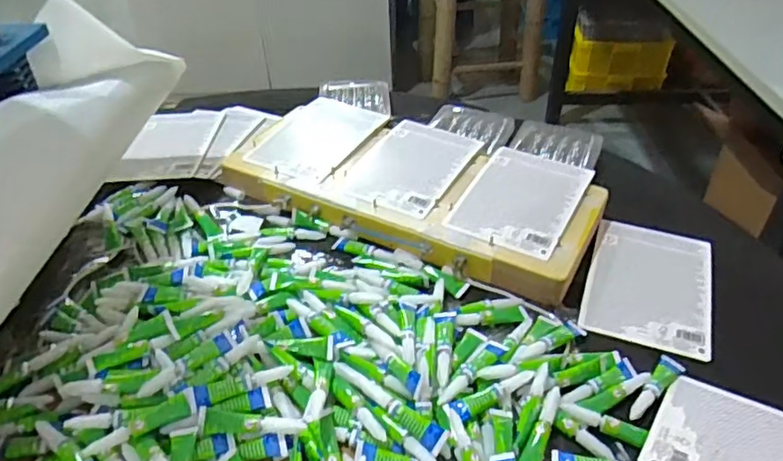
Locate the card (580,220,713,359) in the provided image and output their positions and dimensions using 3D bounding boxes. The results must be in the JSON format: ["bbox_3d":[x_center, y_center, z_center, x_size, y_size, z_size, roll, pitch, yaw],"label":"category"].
[{"bbox_3d":[0.260,0.050,0.599,0.113,0.010,0.172,13,40,19],"label":"card"}]

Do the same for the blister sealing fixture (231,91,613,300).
[{"bbox_3d":[0.020,-0.060,0.711,0.436,0.046,0.206,19,43,24],"label":"blister sealing fixture"}]

